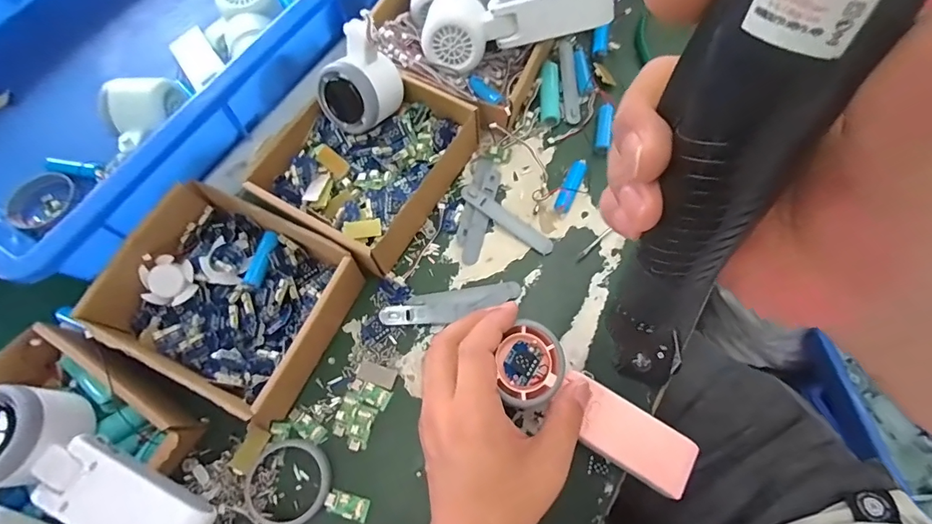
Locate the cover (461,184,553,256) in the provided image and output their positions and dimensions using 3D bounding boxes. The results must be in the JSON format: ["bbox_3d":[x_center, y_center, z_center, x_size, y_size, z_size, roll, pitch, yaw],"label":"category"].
[{"bbox_3d":[0.037,-0.039,0.395,0.094,0.012,0.016,36,73,14],"label":"cover"}]

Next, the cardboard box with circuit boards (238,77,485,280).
[{"bbox_3d":[-0.091,-0.092,0.399,0.144,0.053,0.163,31,72,13],"label":"cardboard box with circuit boards"}]

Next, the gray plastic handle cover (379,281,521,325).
[{"bbox_3d":[-0.012,0.037,0.371,0.115,0.007,0.025,-9,68,-2],"label":"gray plastic handle cover"}]

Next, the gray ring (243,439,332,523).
[{"bbox_3d":[-0.131,0.161,0.323,0.058,0.012,0.058,-1,68,1],"label":"gray ring"}]

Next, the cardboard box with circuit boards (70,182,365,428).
[{"bbox_3d":[-0.186,0.028,0.357,0.178,0.052,0.137,26,71,11],"label":"cardboard box with circuit boards"}]

